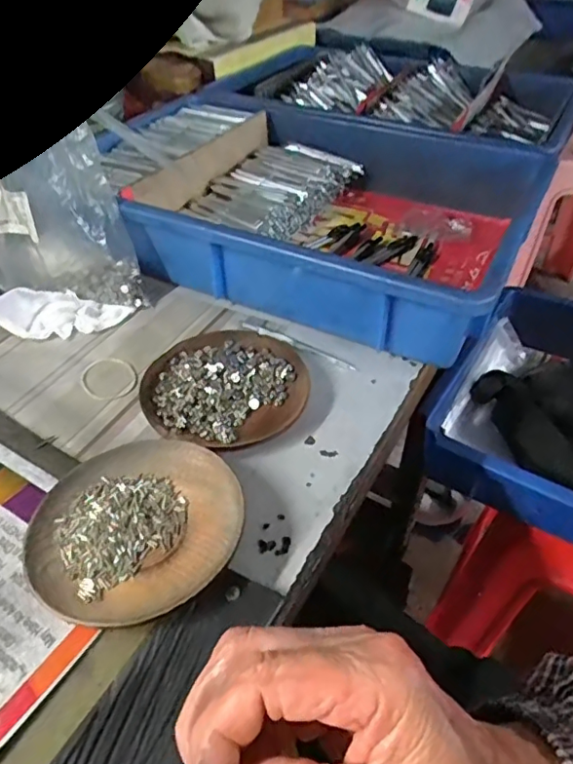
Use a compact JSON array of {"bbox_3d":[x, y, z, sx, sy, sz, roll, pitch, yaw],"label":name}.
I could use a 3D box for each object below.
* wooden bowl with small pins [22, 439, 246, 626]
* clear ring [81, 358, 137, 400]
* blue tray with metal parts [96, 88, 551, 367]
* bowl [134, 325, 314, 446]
[{"bbox_3d":[-0.085,0.077,0.308,0.110,0.025,0.121,1,44,-1],"label":"wooden bowl with small pins"},{"bbox_3d":[-0.133,-0.003,0.414,0.040,0.004,0.052,-29,51,-28],"label":"clear ring"},{"bbox_3d":[0.015,-0.185,0.540,0.411,0.073,0.299,22,47,21],"label":"blue tray with metal parts"},{"bbox_3d":[-0.041,0.003,0.392,0.111,0.017,0.112,1,44,-1],"label":"bowl"}]

